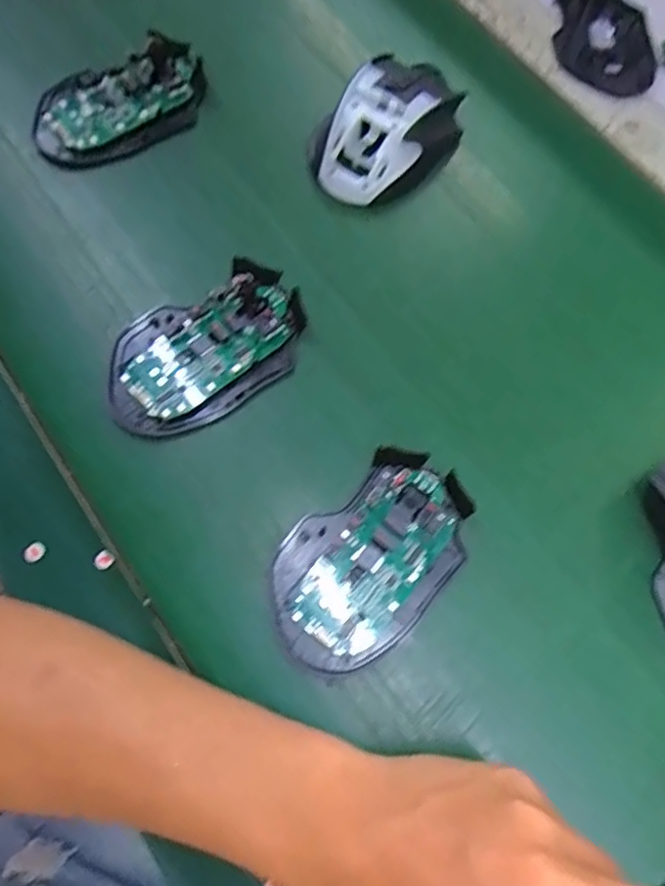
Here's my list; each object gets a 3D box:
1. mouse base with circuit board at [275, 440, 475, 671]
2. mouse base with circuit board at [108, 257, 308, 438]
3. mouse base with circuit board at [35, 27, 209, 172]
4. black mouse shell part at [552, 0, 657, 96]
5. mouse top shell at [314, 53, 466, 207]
[{"bbox_3d":[0.020,0.056,0.308,0.111,0.017,0.071,-39,76,-15],"label":"mouse base with circuit board"},{"bbox_3d":[-0.068,-0.052,0.342,0.114,0.022,0.072,-26,73,-11],"label":"mouse base with circuit board"},{"bbox_3d":[-0.135,-0.218,0.398,0.114,0.021,0.067,-25,73,-11],"label":"mouse base with circuit board"},{"bbox_3d":[0.200,-0.307,0.459,0.073,0.012,0.120,5,70,0],"label":"black mouse shell part"},{"bbox_3d":[0.039,-0.198,0.395,0.066,0.034,0.114,32,72,6],"label":"mouse top shell"}]

